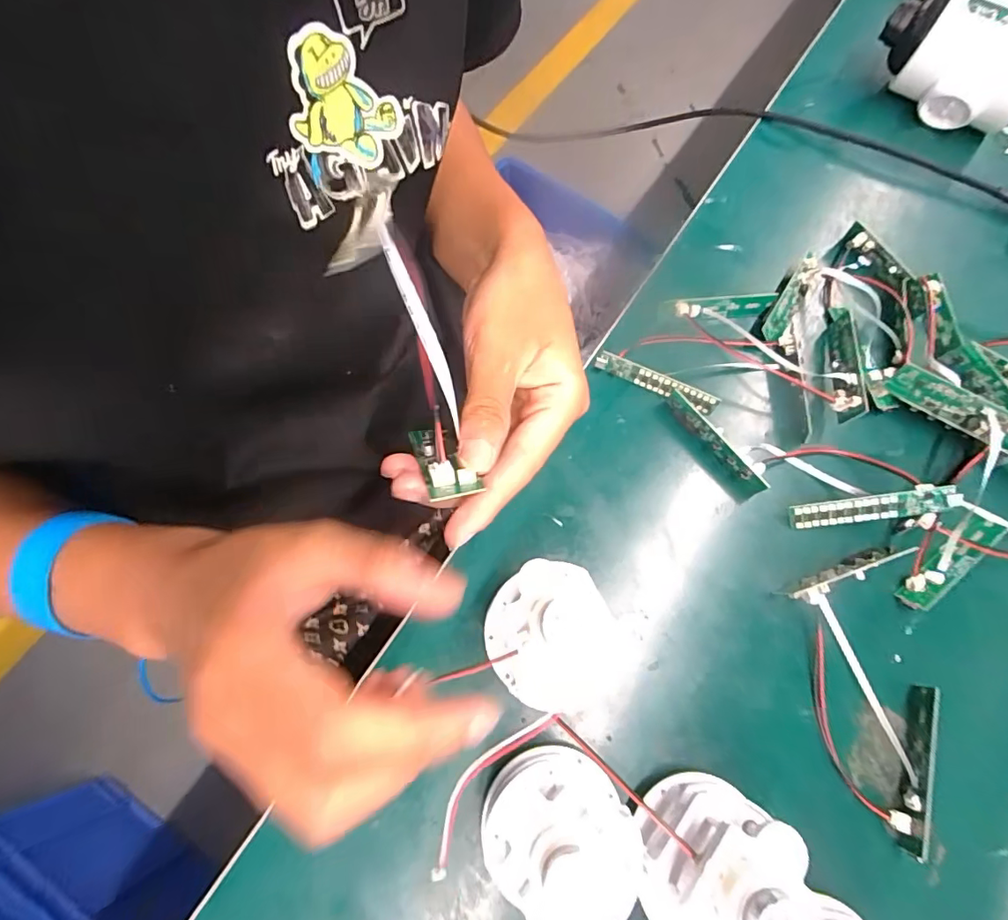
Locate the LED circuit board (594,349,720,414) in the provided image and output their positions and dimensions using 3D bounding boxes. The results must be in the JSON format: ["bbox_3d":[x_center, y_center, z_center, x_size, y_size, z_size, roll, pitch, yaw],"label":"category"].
[{"bbox_3d":[0.103,-0.053,0.341,0.084,0.016,0.008,26,72,7],"label":"LED circuit board"}]

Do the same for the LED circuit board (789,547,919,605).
[{"bbox_3d":[0.205,0.066,0.297,0.072,0.021,0.012,-22,73,-9],"label":"LED circuit board"}]

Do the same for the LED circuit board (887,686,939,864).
[{"bbox_3d":[0.218,0.162,0.265,0.010,0.015,0.082,21,72,5],"label":"LED circuit board"}]

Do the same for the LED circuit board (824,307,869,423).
[{"bbox_3d":[0.232,-0.071,0.344,0.010,0.023,0.092,19,62,-11],"label":"LED circuit board"}]

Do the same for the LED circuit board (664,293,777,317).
[{"bbox_3d":[0.156,-0.110,0.362,0.075,0.010,0.015,-3,71,-3],"label":"LED circuit board"}]

